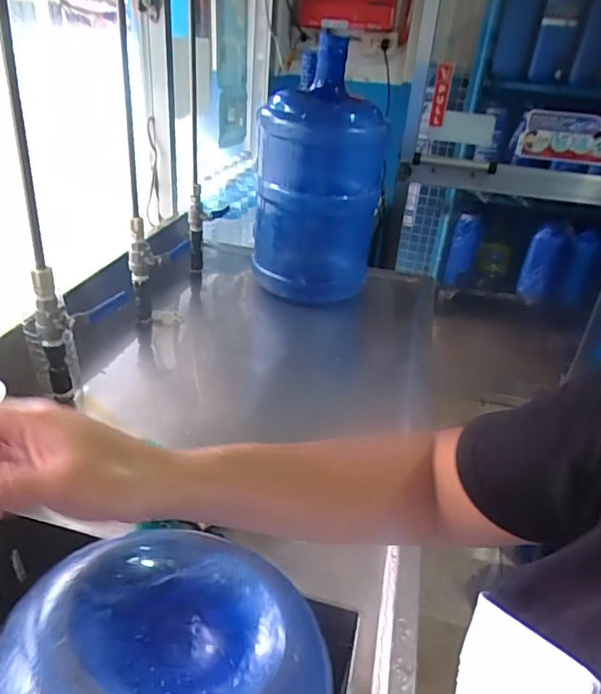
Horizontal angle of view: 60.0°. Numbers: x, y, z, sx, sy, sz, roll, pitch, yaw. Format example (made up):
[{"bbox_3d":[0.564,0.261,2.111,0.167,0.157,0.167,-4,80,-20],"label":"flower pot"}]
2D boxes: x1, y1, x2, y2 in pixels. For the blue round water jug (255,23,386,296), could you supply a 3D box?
[{"bbox_3d":[0.036,-0.316,1.013,0.233,0.415,0.229,8,31,5],"label":"blue round water jug"}]

